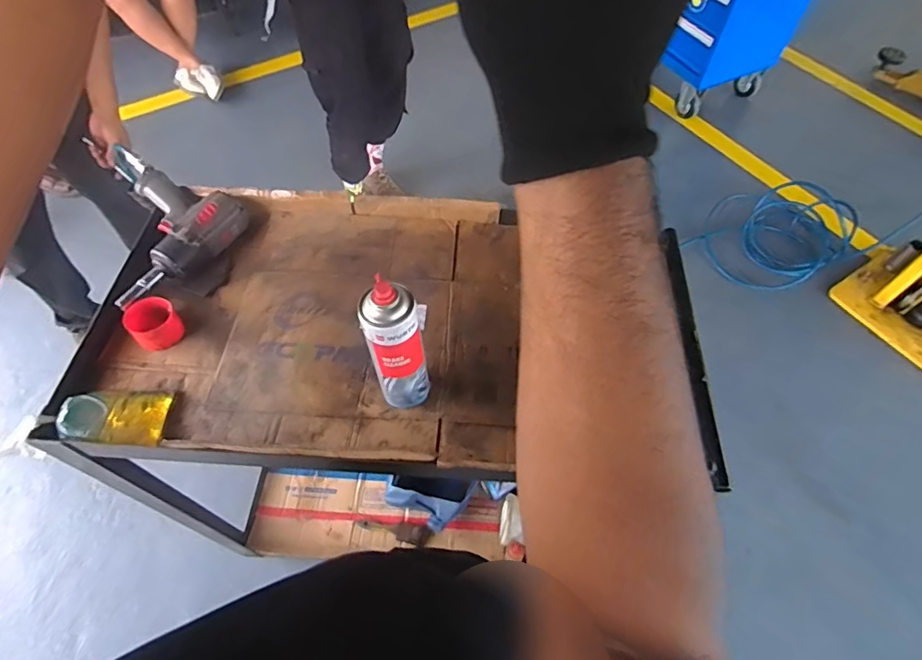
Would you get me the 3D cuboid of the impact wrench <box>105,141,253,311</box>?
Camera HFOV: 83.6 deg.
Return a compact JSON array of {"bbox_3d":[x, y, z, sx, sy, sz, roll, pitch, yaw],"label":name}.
[{"bbox_3d":[-0.515,-0.169,0.854,0.221,0.071,0.242,32,62,19],"label":"impact wrench"}]

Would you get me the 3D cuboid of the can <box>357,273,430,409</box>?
[{"bbox_3d":[-0.079,0.026,0.641,0.071,0.221,0.064,-24,60,-15],"label":"can"}]

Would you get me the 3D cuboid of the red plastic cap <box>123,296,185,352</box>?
[{"bbox_3d":[-0.464,-0.009,0.782,0.069,0.046,0.068,-39,65,-22],"label":"red plastic cap"}]

